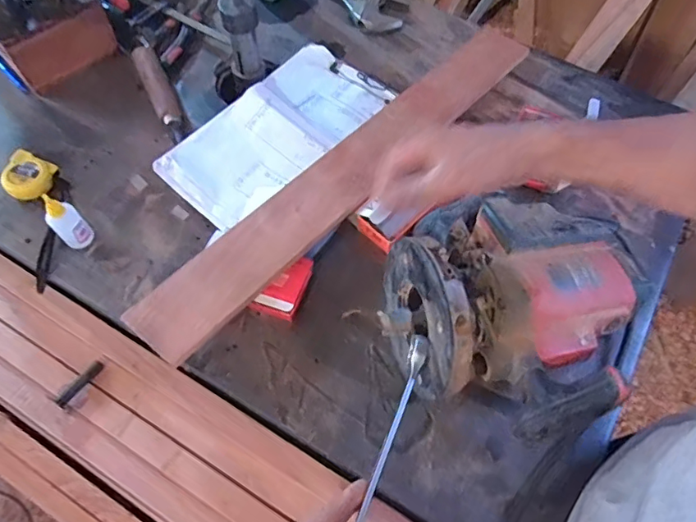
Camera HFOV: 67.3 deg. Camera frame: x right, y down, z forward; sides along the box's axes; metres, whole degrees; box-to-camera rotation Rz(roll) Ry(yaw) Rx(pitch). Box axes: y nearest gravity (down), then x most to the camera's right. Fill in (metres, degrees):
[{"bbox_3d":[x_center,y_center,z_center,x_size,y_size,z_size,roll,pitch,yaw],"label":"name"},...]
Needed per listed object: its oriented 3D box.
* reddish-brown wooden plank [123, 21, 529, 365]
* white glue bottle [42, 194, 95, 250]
[{"bbox_3d":[0.012,-0.127,0.669,0.086,0.022,0.662,38,67,18],"label":"reddish-brown wooden plank"},{"bbox_3d":[-0.320,-0.046,0.598,0.024,0.084,0.034,38,67,18],"label":"white glue bottle"}]

